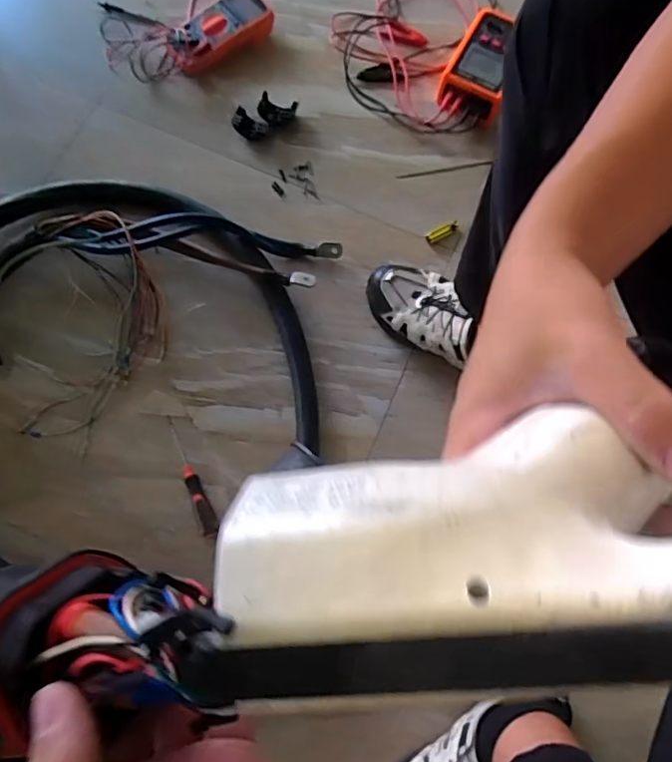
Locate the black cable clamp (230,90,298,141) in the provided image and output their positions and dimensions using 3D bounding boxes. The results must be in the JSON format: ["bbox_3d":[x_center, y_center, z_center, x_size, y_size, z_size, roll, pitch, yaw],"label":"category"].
[{"bbox_3d":[-0.113,-0.418,0.901,0.102,0.032,0.056,-40,79,-13],"label":"black cable clamp"}]

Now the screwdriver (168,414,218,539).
[{"bbox_3d":[-0.185,0.119,0.735,0.020,0.019,0.166,-22,75,-8],"label":"screwdriver"}]

